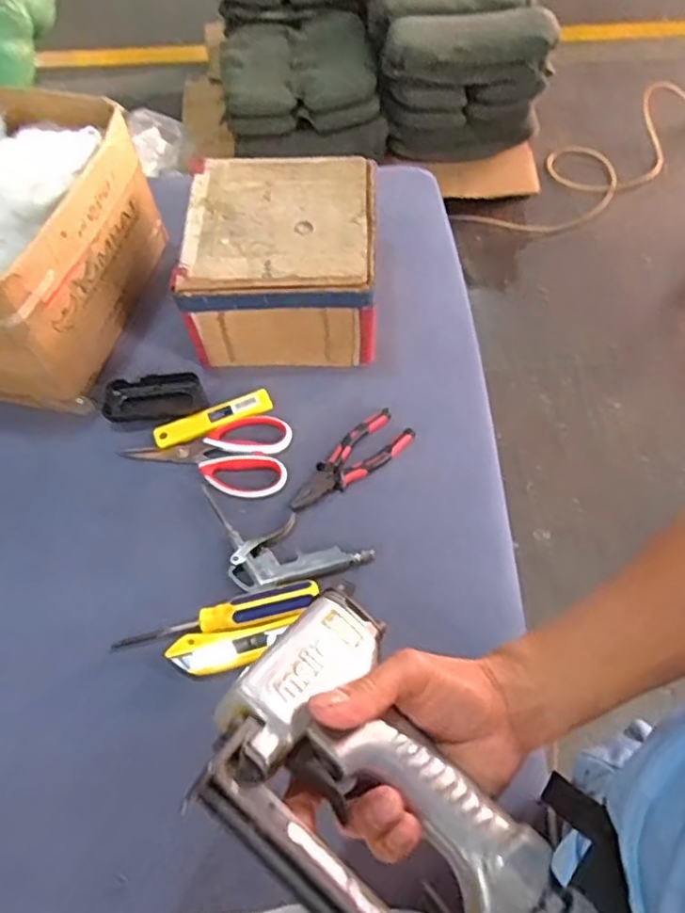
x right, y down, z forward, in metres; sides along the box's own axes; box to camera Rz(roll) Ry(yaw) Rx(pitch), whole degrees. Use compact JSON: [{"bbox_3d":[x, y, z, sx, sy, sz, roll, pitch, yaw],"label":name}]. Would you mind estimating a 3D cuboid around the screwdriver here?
[{"bbox_3d":[-0.117,0.150,0.602,0.192,0.027,0.032,-13,59,-5],"label":"screwdriver"}]

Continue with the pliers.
[{"bbox_3d":[0.008,0.007,0.689,0.152,0.011,0.053,-39,65,-19],"label":"pliers"}]

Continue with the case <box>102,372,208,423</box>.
[{"bbox_3d":[-0.215,-0.067,0.739,0.109,0.019,0.055,-6,59,-1],"label":"case"}]

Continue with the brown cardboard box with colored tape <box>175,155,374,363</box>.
[{"bbox_3d":[-0.067,-0.230,0.760,0.204,0.122,0.206,0,59,3],"label":"brown cardboard box with colored tape"}]

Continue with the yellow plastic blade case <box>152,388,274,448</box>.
[{"bbox_3d":[-0.144,-0.042,0.725,0.134,0.006,0.031,-21,60,-9],"label":"yellow plastic blade case"}]

